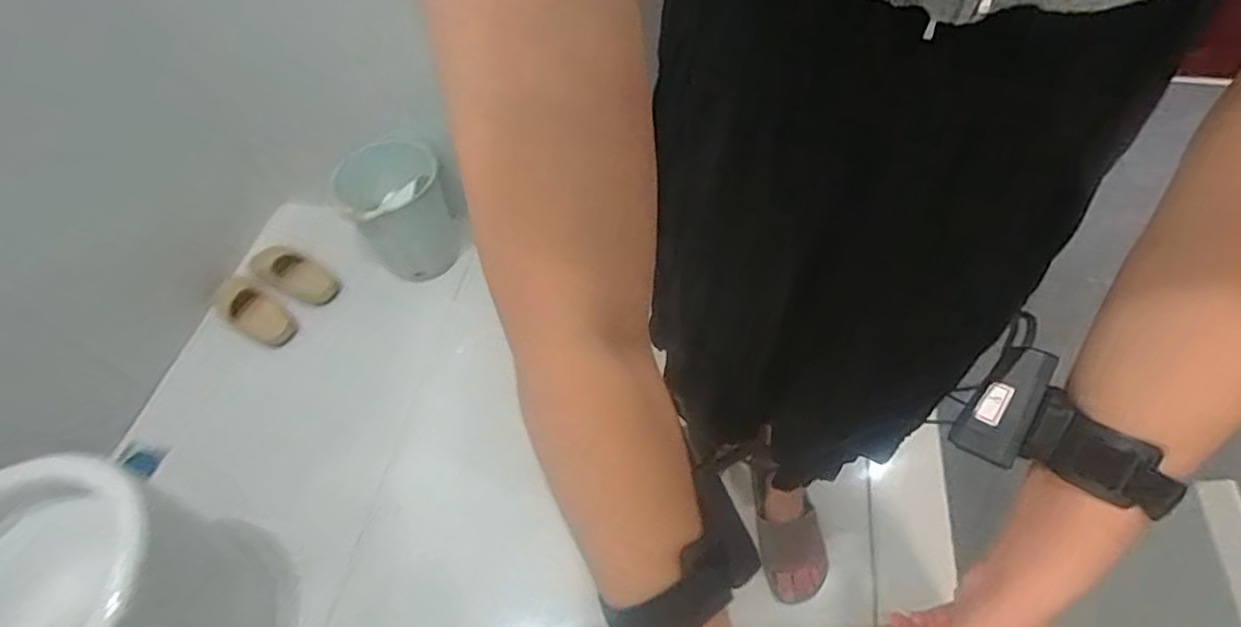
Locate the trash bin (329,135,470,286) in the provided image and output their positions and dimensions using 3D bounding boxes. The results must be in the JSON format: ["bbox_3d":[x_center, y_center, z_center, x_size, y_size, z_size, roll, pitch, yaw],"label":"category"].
[{"bbox_3d":[-0.500,-0.234,1.371,0.214,0.274,0.238,-28,59,-13],"label":"trash bin"}]

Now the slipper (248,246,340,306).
[{"bbox_3d":[-0.781,-0.094,1.429,0.203,0.051,0.106,22,63,11],"label":"slipper"}]

